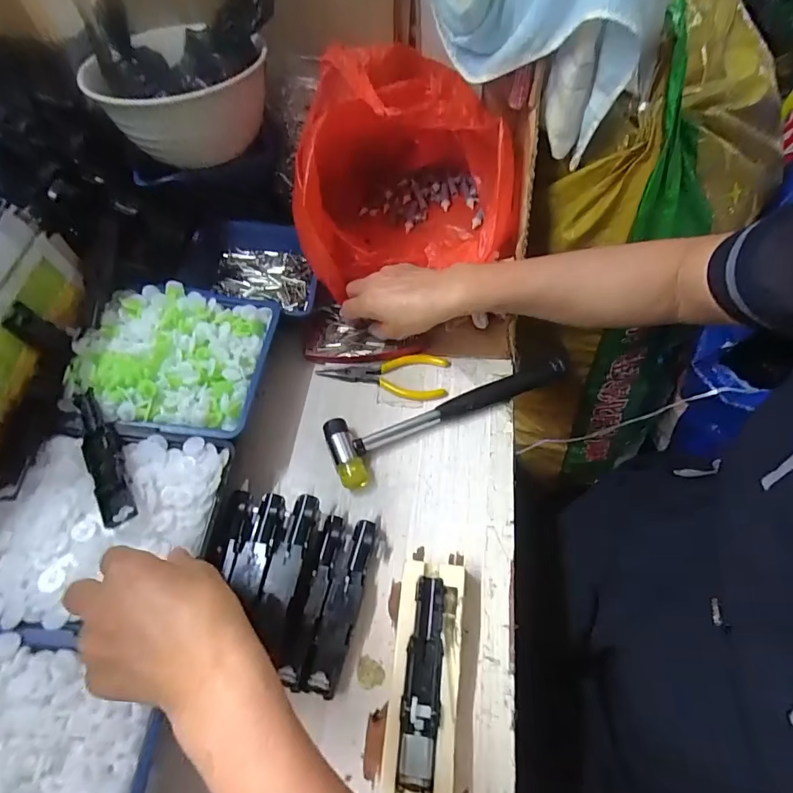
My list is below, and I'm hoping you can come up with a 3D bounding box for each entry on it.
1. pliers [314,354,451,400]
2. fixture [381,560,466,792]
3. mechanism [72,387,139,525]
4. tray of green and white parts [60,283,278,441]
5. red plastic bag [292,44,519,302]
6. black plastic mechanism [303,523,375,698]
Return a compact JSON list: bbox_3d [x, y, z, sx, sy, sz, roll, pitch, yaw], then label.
[{"bbox_3d":[-0.013,-0.022,0.444,0.125,0.009,0.045,4,59,7],"label":"pliers"},{"bbox_3d":[0.020,0.186,0.308,0.044,0.026,0.135,5,59,7],"label":"fixture"},{"bbox_3d":[-0.219,0.042,0.337,0.024,0.015,0.114,-28,61,-12],"label":"mechanism"},{"bbox_3d":[-0.196,-0.038,0.397,0.145,0.041,0.140,2,59,6],"label":"tray of green and white parts"},{"bbox_3d":[0.009,-0.230,0.470,0.208,0.171,0.211,-4,59,2],"label":"red plastic bag"},{"bbox_3d":[-0.039,0.151,0.335,0.023,0.015,0.118,8,60,9],"label":"black plastic mechanism"}]

